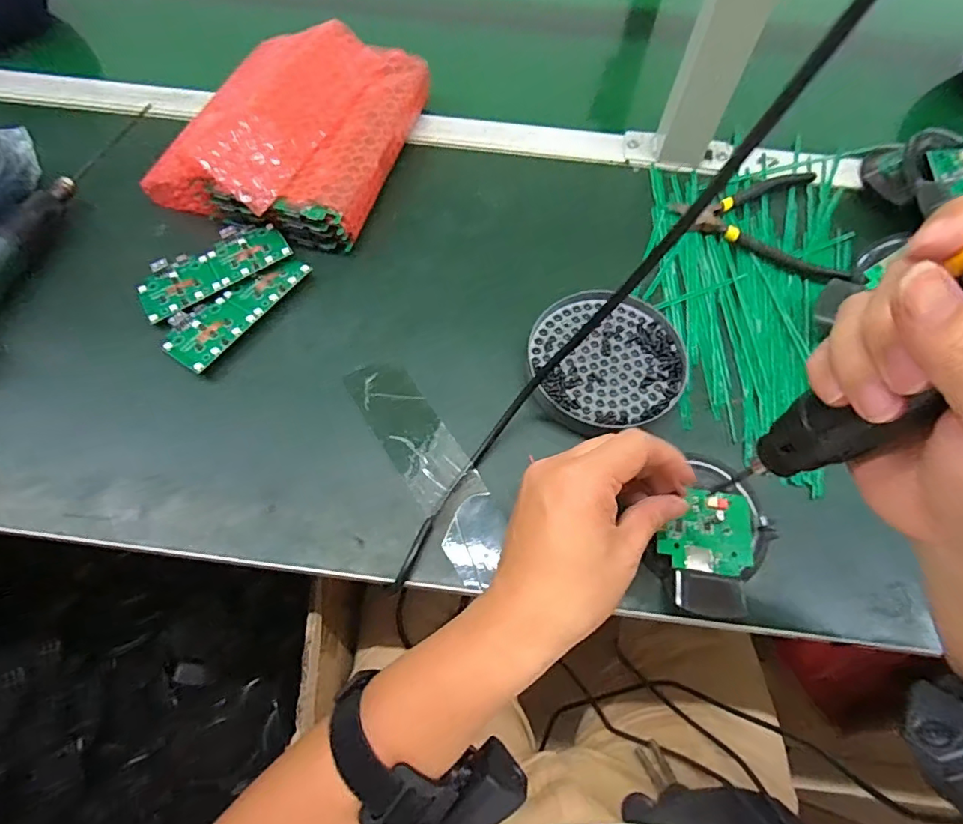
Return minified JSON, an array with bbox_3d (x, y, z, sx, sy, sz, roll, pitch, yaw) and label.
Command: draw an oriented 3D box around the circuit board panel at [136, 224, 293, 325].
[{"bbox_3d":[-0.215,-0.117,0.420,0.115,0.010,0.054,-32,70,-16],"label":"circuit board panel"}]

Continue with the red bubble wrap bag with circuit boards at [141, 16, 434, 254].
[{"bbox_3d":[-0.164,-0.252,0.457,0.185,0.077,0.213,14,64,6],"label":"red bubble wrap bag with circuit boards"}]

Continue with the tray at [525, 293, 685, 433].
[{"bbox_3d":[0.091,-0.041,0.390,0.110,0.013,0.113,1,65,-2],"label":"tray"}]

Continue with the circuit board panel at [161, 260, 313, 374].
[{"bbox_3d":[-0.190,-0.084,0.408,0.051,0.004,0.116,32,68,19],"label":"circuit board panel"}]

